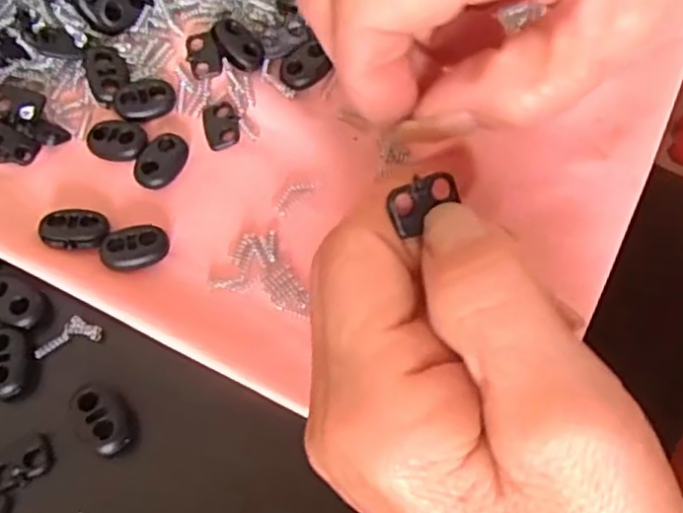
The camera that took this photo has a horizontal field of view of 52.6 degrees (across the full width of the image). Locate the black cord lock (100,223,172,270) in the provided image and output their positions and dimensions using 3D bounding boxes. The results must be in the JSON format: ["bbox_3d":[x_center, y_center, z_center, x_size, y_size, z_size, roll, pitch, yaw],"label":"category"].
[{"bbox_3d":[-0.067,-0.003,0.225,0.021,0.006,0.015,-20,65,-6],"label":"black cord lock"}]

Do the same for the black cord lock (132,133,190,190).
[{"bbox_3d":[-0.063,-0.034,0.239,0.012,0.007,0.021,40,73,19],"label":"black cord lock"}]

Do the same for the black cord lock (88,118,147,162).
[{"bbox_3d":[-0.079,-0.041,0.243,0.021,0.005,0.014,12,66,9],"label":"black cord lock"}]

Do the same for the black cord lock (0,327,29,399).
[{"bbox_3d":[-0.103,0.032,0.211,0.012,0.005,0.021,-10,64,-1],"label":"black cord lock"}]

